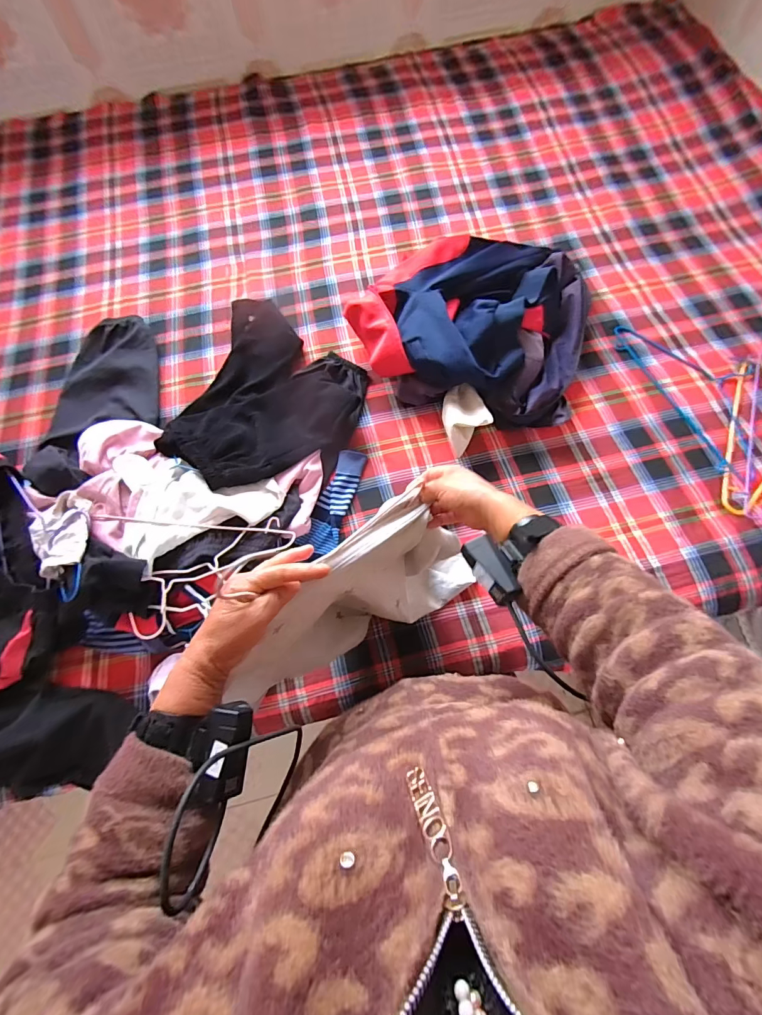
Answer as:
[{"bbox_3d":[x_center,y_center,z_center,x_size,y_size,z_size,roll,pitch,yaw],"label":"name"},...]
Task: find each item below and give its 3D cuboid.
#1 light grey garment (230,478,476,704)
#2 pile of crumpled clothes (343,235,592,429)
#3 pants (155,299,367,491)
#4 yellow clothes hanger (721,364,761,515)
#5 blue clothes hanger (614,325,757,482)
[{"bbox_3d":[-0.033,0.139,0.582,0.309,0.314,0.124,-34,74,-9],"label":"light grey garment"},{"bbox_3d":[0.199,-0.415,0.895,0.478,0.127,0.443,17,73,7],"label":"pile of crumpled clothes"},{"bbox_3d":[-0.234,-0.244,0.865,0.374,0.091,0.469,17,73,7],"label":"pants"},{"bbox_3d":[0.812,-0.129,0.826,0.198,0.013,0.377,22,74,9],"label":"yellow clothes hanger"},{"bbox_3d":[0.706,-0.264,0.886,0.216,0.022,0.420,-23,72,-6],"label":"blue clothes hanger"}]

